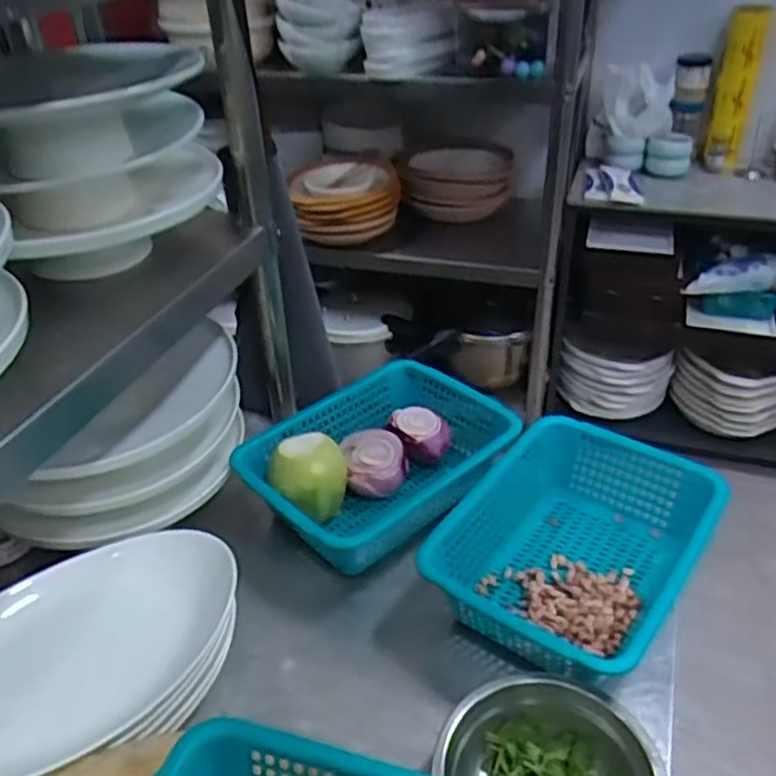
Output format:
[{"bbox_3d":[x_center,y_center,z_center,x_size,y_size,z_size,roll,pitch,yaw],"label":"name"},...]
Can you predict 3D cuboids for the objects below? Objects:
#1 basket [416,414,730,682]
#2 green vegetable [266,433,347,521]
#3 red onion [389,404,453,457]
[{"bbox_3d":[0.188,0.169,0.760,0.223,0.105,0.299,22,41,31],"label":"basket"},{"bbox_3d":[-0.090,0.100,0.834,0.081,0.073,0.075,2,35,8],"label":"green vegetable"},{"bbox_3d":[0.041,0.056,0.925,0.078,0.048,0.054,2,34,7],"label":"red onion"}]

